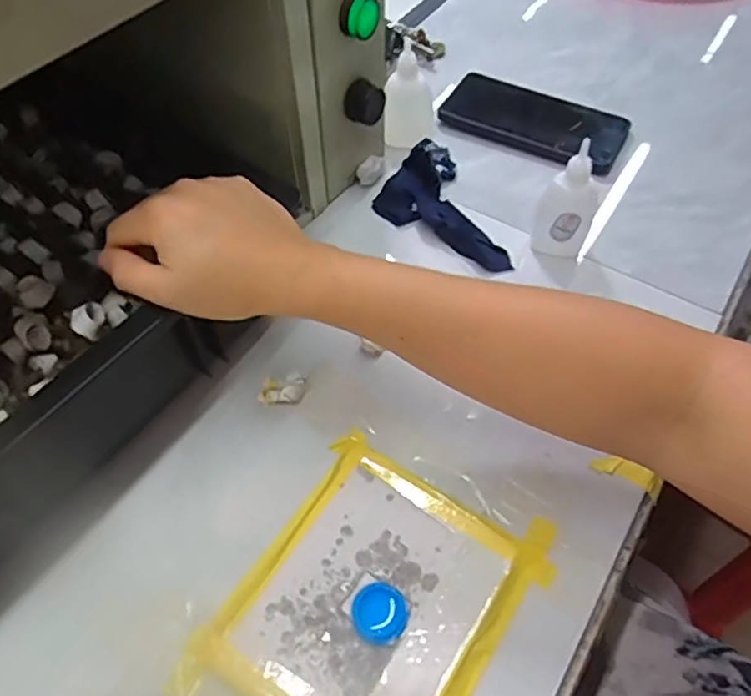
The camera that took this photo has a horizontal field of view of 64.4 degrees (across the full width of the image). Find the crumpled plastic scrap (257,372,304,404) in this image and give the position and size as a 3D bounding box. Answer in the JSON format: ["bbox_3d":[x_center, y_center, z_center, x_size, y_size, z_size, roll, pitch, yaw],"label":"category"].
[{"bbox_3d":[-0.062,0.027,0.395,0.030,0.012,0.018,-3,57,-2],"label":"crumpled plastic scrap"}]

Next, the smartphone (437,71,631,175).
[{"bbox_3d":[0.146,-0.212,0.547,0.159,0.017,0.080,25,59,15],"label":"smartphone"}]

